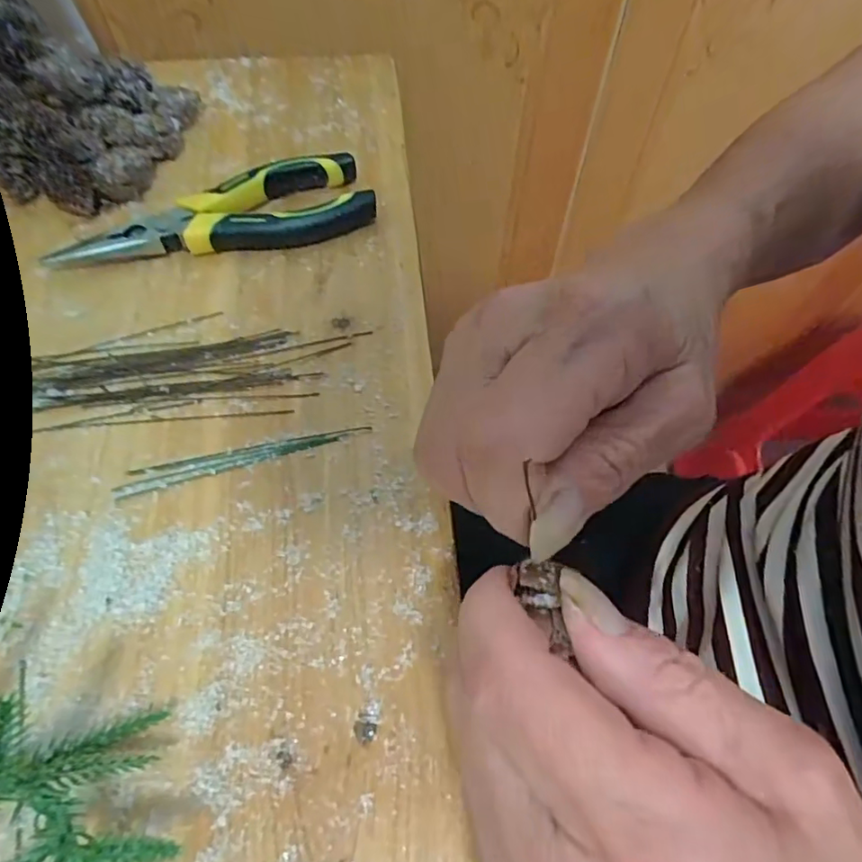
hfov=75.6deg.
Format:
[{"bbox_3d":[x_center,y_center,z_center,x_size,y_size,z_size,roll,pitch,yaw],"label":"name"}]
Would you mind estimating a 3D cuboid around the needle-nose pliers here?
[{"bbox_3d":[-0.111,-0.111,0.286,0.157,0.018,0.051,-13,61,-11],"label":"needle-nose pliers"}]

